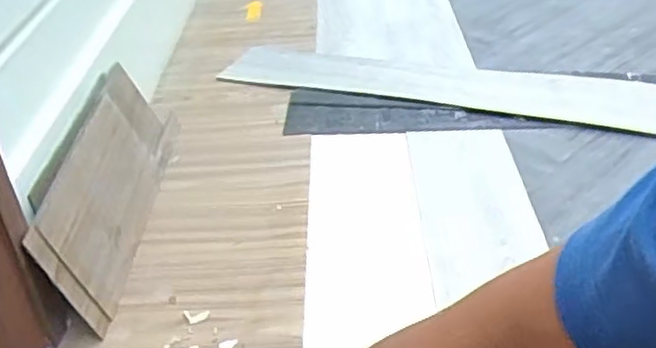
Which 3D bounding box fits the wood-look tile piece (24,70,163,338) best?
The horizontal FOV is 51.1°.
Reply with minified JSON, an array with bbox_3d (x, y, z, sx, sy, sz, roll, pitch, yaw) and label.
[{"bbox_3d":[-0.286,0.008,0.910,0.013,0.151,0.413,-17,33,10],"label":"wood-look tile piece"}]

